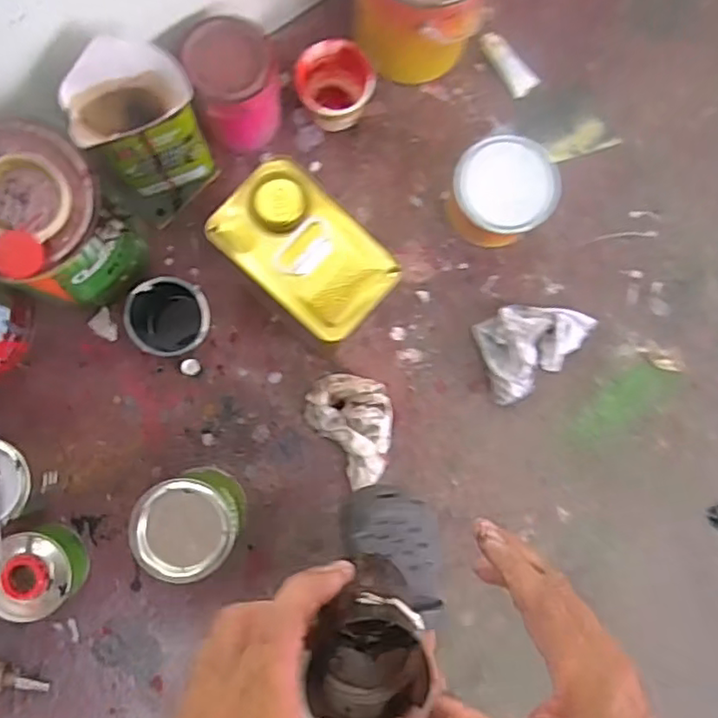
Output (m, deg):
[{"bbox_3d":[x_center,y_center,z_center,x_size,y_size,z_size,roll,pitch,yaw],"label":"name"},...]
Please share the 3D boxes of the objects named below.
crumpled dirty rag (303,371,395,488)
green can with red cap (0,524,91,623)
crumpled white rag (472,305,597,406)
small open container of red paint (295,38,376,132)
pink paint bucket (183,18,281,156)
[{"bbox_3d":[-0.011,0.095,0.798,0.112,0.038,0.154,-4,86,-4],"label":"crumpled dirty rag"},{"bbox_3d":[-0.386,0.256,0.743,0.091,0.070,0.096,0,86,-3],"label":"green can with red cap"},{"bbox_3d":[0.246,-0.019,0.828,0.162,0.035,0.120,-17,87,-4],"label":"crumpled white rag"},{"bbox_3d":[-0.032,-0.356,0.824,0.098,0.082,0.097,-9,86,-4],"label":"small open container of red paint"},{"bbox_3d":[-0.151,-0.340,0.780,0.097,0.152,0.105,0,86,-3],"label":"pink paint bucket"}]

